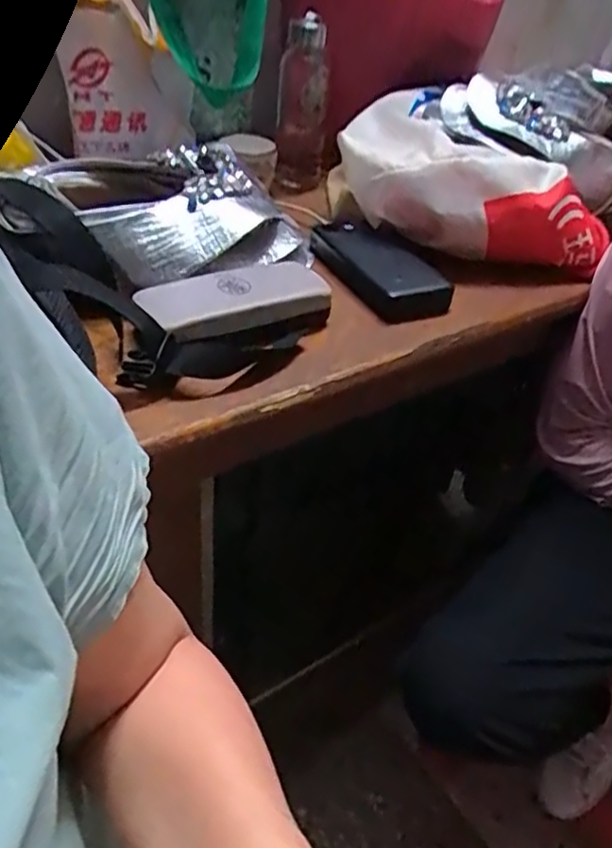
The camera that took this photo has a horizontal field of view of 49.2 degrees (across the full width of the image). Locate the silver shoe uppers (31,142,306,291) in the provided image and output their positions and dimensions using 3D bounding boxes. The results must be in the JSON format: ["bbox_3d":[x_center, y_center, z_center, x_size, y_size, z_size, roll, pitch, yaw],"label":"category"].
[{"bbox_3d":[-0.111,-0.191,0.578,0.185,0.061,0.180,-22,46,-31],"label":"silver shoe uppers"}]

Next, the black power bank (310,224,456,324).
[{"bbox_3d":[0.067,-0.150,0.638,0.068,0.032,0.165,-15,43,-25],"label":"black power bank"}]

